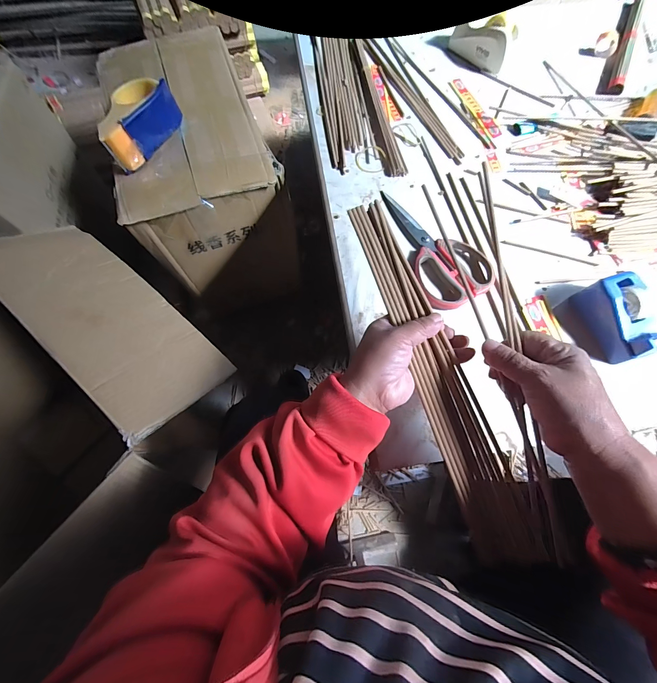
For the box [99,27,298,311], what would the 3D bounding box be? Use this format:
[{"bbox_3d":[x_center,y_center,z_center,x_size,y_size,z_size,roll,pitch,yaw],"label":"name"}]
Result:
[{"bbox_3d":[-0.264,-0.353,0.734,0.269,0.368,0.424,-17,72,-6],"label":"box"}]

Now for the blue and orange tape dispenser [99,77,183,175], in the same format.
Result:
[{"bbox_3d":[-0.316,-0.358,0.517,0.082,0.061,0.156,22,72,7],"label":"blue and orange tape dispenser"}]

